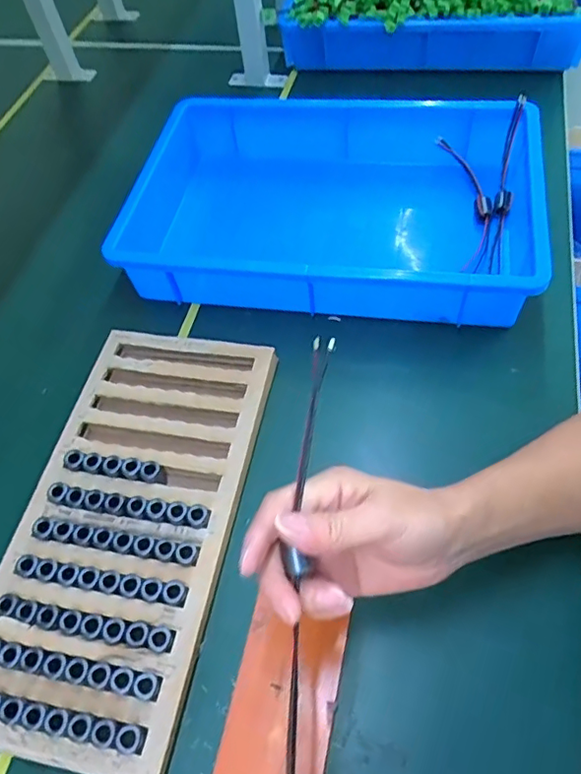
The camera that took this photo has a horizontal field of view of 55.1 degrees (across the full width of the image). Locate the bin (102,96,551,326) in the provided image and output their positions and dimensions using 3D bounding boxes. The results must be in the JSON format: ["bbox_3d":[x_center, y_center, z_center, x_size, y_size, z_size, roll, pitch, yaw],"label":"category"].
[{"bbox_3d":[0.048,-0.200,0.623,0.404,0.108,0.267,5,57,9],"label":"bin"}]

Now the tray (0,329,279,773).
[{"bbox_3d":[-0.133,0.107,0.475,0.173,0.033,0.354,8,58,10],"label":"tray"}]

